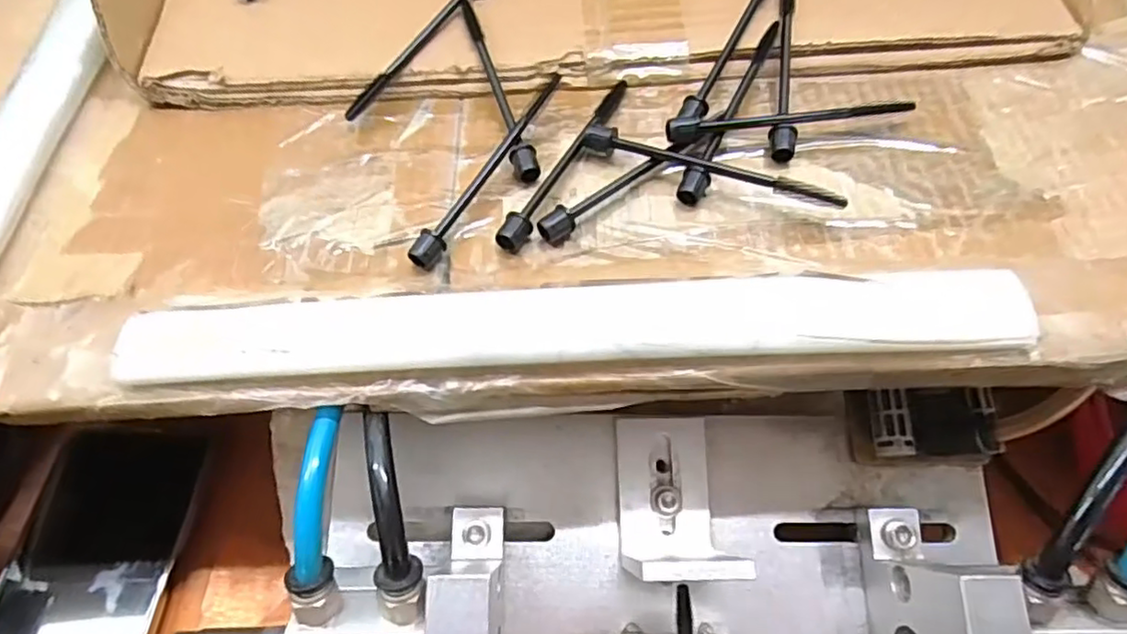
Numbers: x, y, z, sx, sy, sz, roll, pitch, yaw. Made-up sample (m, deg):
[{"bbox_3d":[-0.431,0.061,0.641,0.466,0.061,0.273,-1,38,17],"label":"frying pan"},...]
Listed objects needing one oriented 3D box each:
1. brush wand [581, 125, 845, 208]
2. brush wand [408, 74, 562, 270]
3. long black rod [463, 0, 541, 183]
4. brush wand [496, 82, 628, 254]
[{"bbox_3d":[0.055,-0.055,0.247,0.098,0.015,0.008,19,62,13],"label":"brush wand"},{"bbox_3d":[-0.028,-0.058,0.253,0.008,0.014,0.100,25,63,16],"label":"brush wand"},{"bbox_3d":[-0.027,-0.098,0.272,0.010,0.010,0.100,-15,67,-6],"label":"long black rod"},{"bbox_3d":[0.002,-0.065,0.257,0.008,0.010,0.102,22,63,15],"label":"brush wand"}]

